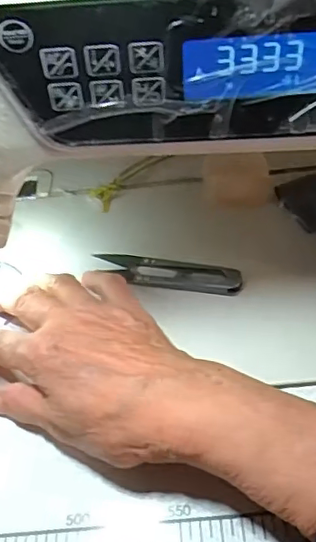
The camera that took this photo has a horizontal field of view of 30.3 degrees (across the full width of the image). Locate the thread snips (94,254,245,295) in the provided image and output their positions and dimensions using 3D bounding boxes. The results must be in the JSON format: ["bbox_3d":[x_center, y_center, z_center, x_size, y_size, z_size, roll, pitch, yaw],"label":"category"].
[{"bbox_3d":[0.006,0.000,0.380,0.096,0.011,0.026,11,52,14],"label":"thread snips"}]

